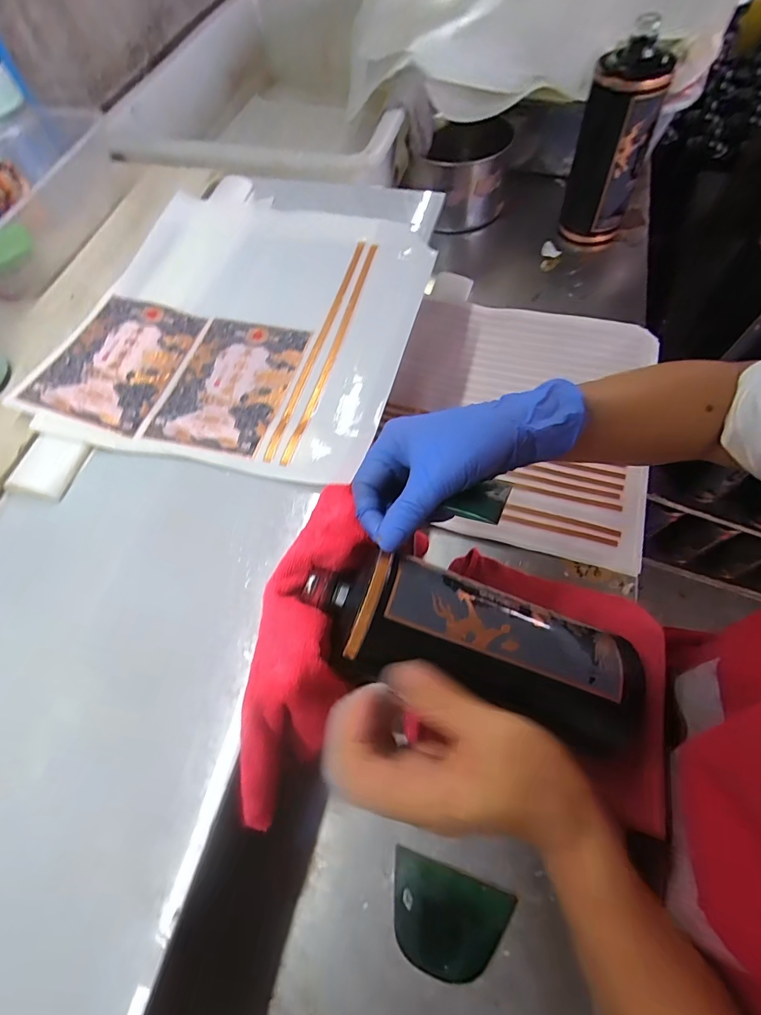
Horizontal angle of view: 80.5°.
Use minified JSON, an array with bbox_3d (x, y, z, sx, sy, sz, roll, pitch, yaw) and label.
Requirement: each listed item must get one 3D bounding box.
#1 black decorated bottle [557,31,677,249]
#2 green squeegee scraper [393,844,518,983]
[{"bbox_3d":[0.268,-0.414,0.530,0.071,0.177,0.071,-10,64,-3],"label":"black decorated bottle"},{"bbox_3d":[0.042,0.272,0.297,0.076,0.004,0.057,14,70,17],"label":"green squeegee scraper"}]

